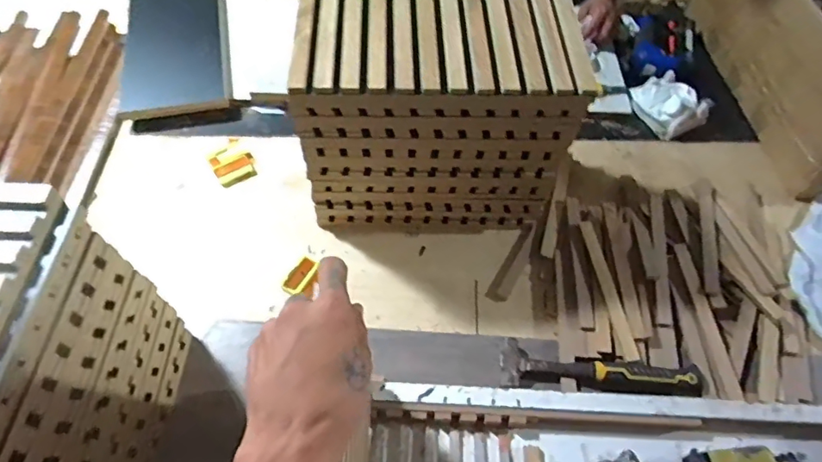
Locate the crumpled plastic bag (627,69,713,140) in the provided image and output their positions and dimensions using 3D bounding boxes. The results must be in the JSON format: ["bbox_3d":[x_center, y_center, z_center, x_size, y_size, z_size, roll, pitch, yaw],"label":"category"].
[{"bbox_3d":[0.498,-0.239,1.024,0.111,0.074,0.125,-26,63,-18],"label":"crumpled plastic bag"}]

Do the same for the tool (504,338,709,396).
[{"bbox_3d":[0.267,0.195,0.731,0.281,0.030,0.061,6,58,1],"label":"tool"}]

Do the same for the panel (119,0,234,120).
[{"bbox_3d":[-0.468,-0.378,1.060,0.199,0.022,0.374,-9,59,-8],"label":"panel"}]

